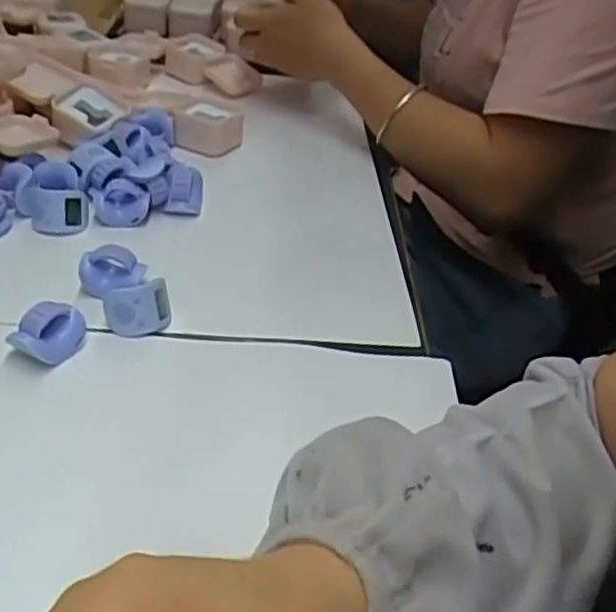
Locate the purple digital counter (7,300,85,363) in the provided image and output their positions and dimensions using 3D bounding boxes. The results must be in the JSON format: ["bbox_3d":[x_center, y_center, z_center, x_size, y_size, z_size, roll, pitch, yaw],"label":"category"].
[{"bbox_3d":[-0.150,0.014,0.420,0.042,0.025,0.027,-9,38,-20],"label":"purple digital counter"}]

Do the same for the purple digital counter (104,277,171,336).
[{"bbox_3d":[-0.104,0.002,0.451,0.037,0.029,0.019,-19,42,-30],"label":"purple digital counter"}]

